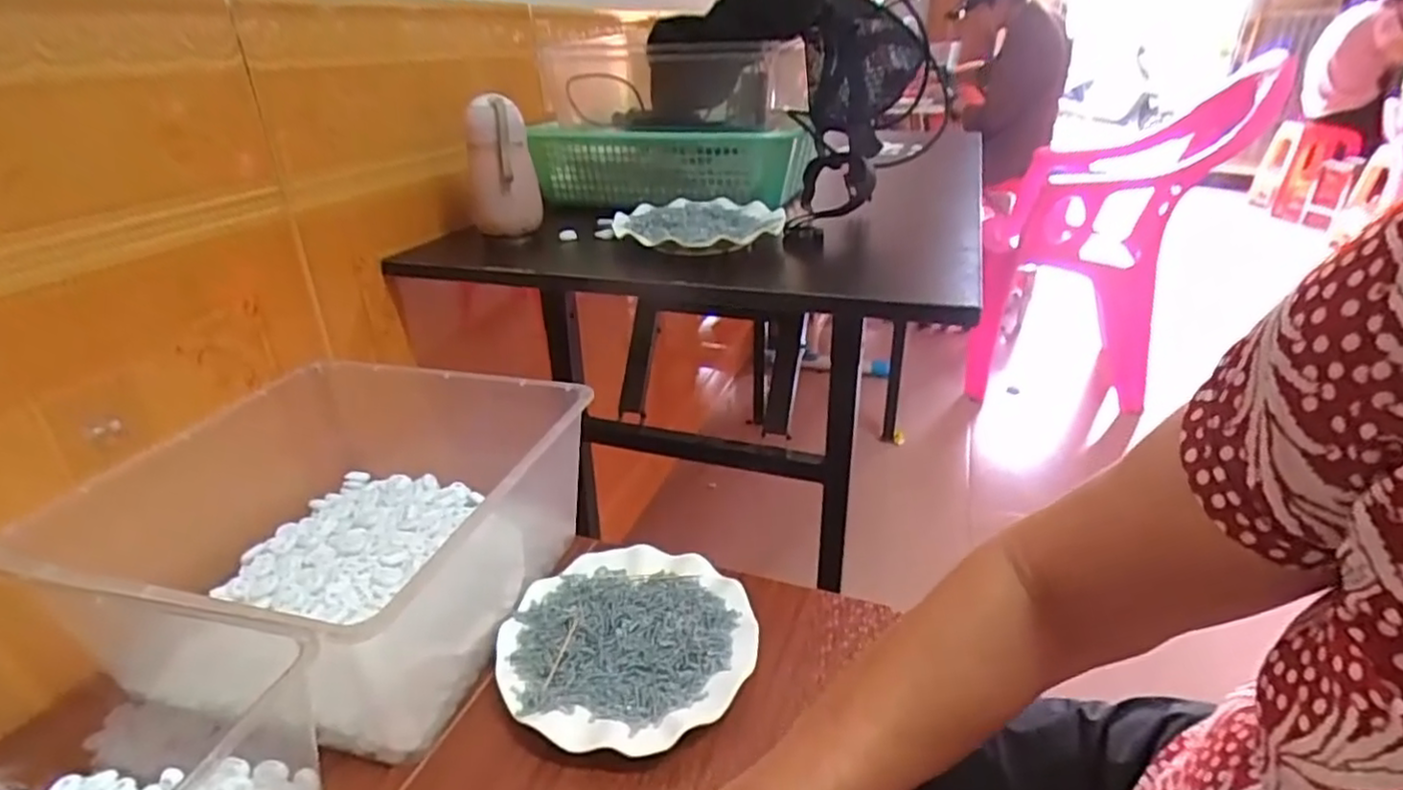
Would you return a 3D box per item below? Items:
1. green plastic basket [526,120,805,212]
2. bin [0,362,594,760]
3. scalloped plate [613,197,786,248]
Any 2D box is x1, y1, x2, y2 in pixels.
[{"bbox_3d":[-0.044,-0.293,0.888,0.337,0.100,0.154,6,28,14],"label":"green plastic basket"},{"bbox_3d":[-0.276,0.100,0.553,0.308,0.135,0.322,7,28,15],"label":"bin"},{"bbox_3d":[-0.002,-0.187,0.749,0.180,0.017,0.165,-1,27,1],"label":"scalloped plate"}]

